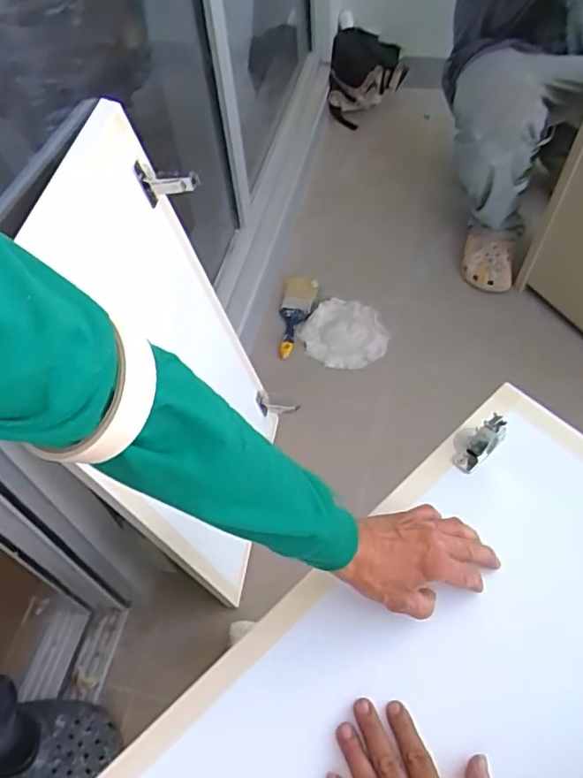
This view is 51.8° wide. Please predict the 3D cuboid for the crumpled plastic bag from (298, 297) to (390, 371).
[{"bbox_3d":[0.120,-0.122,1.338,0.196,0.040,0.185,23,58,18],"label":"crumpled plastic bag"}]

